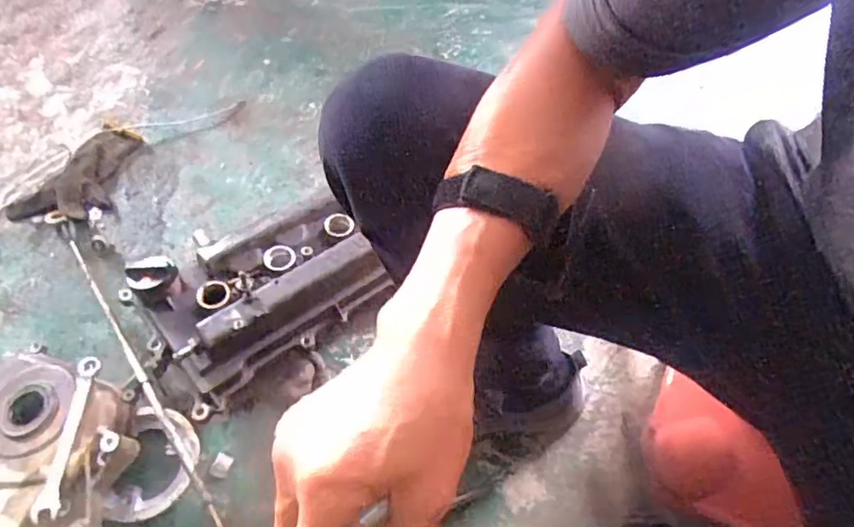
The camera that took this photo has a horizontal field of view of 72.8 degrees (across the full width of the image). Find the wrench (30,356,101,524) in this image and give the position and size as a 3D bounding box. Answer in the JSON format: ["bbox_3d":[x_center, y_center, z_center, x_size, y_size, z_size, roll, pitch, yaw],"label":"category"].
[{"bbox_3d":[-0.376,0.174,0.603,0.025,0.009,0.166,0,58,-1],"label":"wrench"}]

